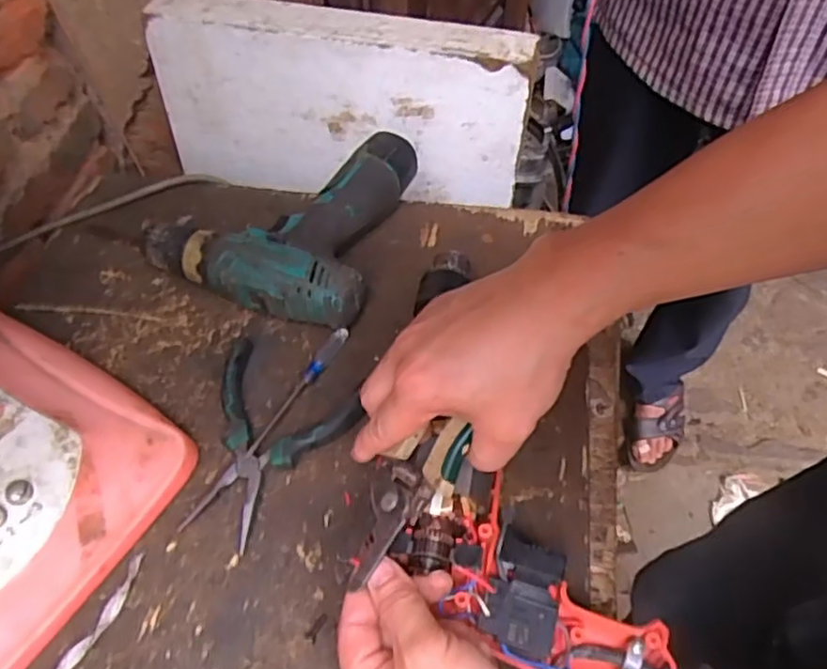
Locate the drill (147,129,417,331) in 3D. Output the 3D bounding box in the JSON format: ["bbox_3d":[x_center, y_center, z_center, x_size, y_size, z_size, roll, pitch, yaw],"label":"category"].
[{"bbox_3d":[-0.106,-0.102,0.560,0.178,0.067,0.183,16,54,9],"label":"drill"}]

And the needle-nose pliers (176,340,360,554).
[{"bbox_3d":[-0.116,0.073,0.460,0.113,0.022,0.130,26,56,16],"label":"needle-nose pliers"}]

